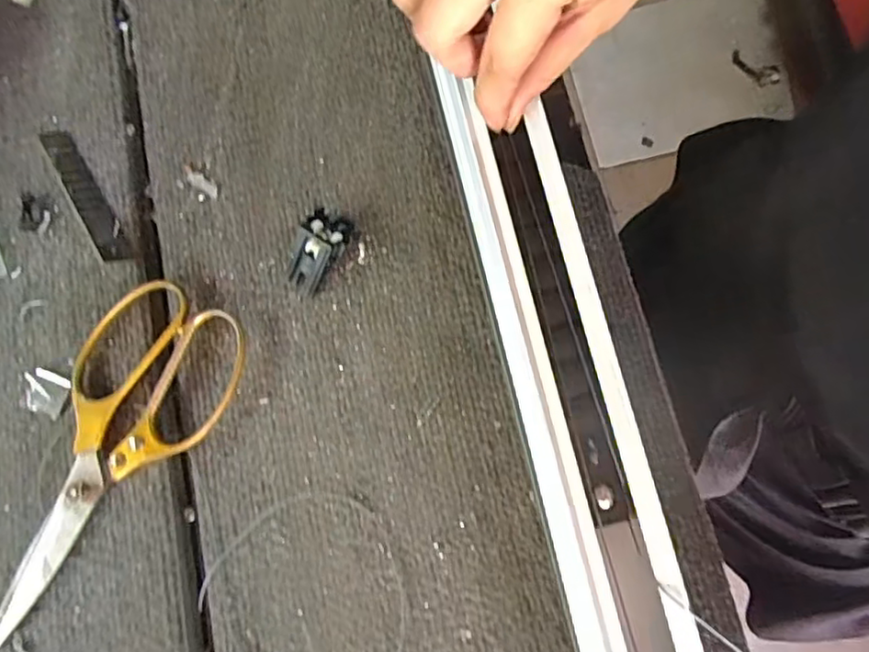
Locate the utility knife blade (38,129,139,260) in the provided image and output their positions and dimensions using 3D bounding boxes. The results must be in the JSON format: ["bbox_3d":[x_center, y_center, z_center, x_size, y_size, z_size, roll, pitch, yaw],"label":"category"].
[{"bbox_3d":[-0.207,-0.079,0.366,0.017,0.004,0.100,-32,77,-6],"label":"utility knife blade"}]

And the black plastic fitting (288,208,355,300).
[{"bbox_3d":[-0.064,-0.041,0.337,0.025,0.027,0.049,20,78,6],"label":"black plastic fitting"}]

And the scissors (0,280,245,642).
[{"bbox_3d":[-0.178,0.066,0.324,0.082,0.012,0.190,35,80,10],"label":"scissors"}]

